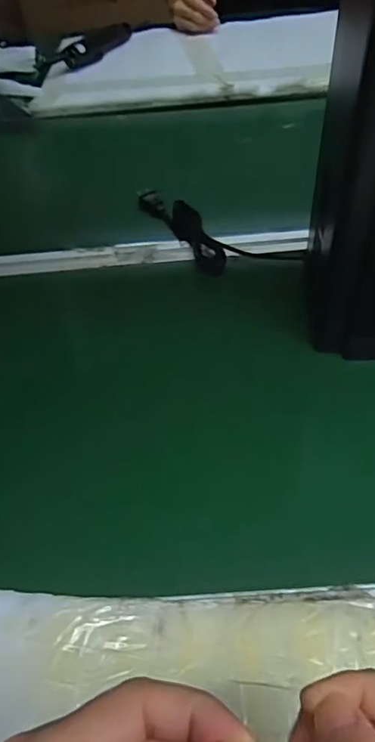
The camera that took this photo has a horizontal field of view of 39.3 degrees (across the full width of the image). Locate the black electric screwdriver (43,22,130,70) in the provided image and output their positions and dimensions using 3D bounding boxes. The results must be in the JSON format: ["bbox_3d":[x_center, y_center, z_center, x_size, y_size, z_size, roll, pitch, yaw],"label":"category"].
[{"bbox_3d":[-0.202,-0.678,1.097,0.077,0.031,0.207,23,56,22],"label":"black electric screwdriver"}]

